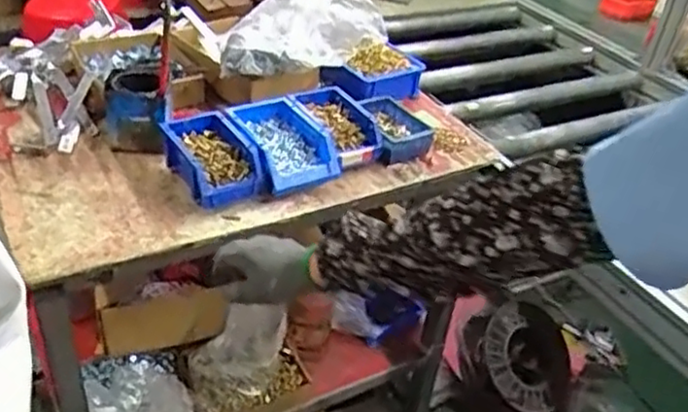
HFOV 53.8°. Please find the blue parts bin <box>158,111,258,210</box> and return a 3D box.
[{"bbox_3d":[-0.205,-0.076,1.025,0.099,0.060,0.183,-17,41,-28],"label":"blue parts bin"}]

